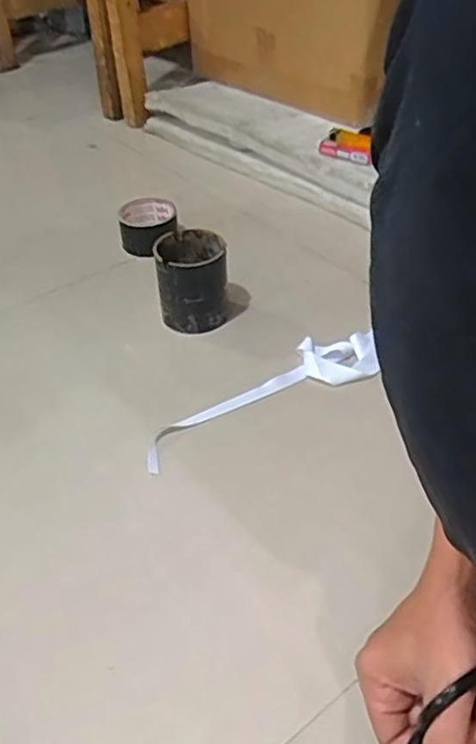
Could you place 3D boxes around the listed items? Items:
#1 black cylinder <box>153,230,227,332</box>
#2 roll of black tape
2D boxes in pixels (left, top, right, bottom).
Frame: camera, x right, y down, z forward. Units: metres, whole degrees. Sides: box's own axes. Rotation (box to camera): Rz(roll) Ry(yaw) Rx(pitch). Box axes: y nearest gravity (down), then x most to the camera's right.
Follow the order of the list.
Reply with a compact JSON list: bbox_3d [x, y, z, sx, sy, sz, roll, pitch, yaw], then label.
[{"bbox_3d":[-0.053,-0.107,0.785,0.081,0.097,0.080,-3,41,0],"label":"black cylinder"},{"bbox_3d":[-0.126,-0.202,0.926,0.080,0.059,0.084,-1,41,1],"label":"roll of black tape"}]

